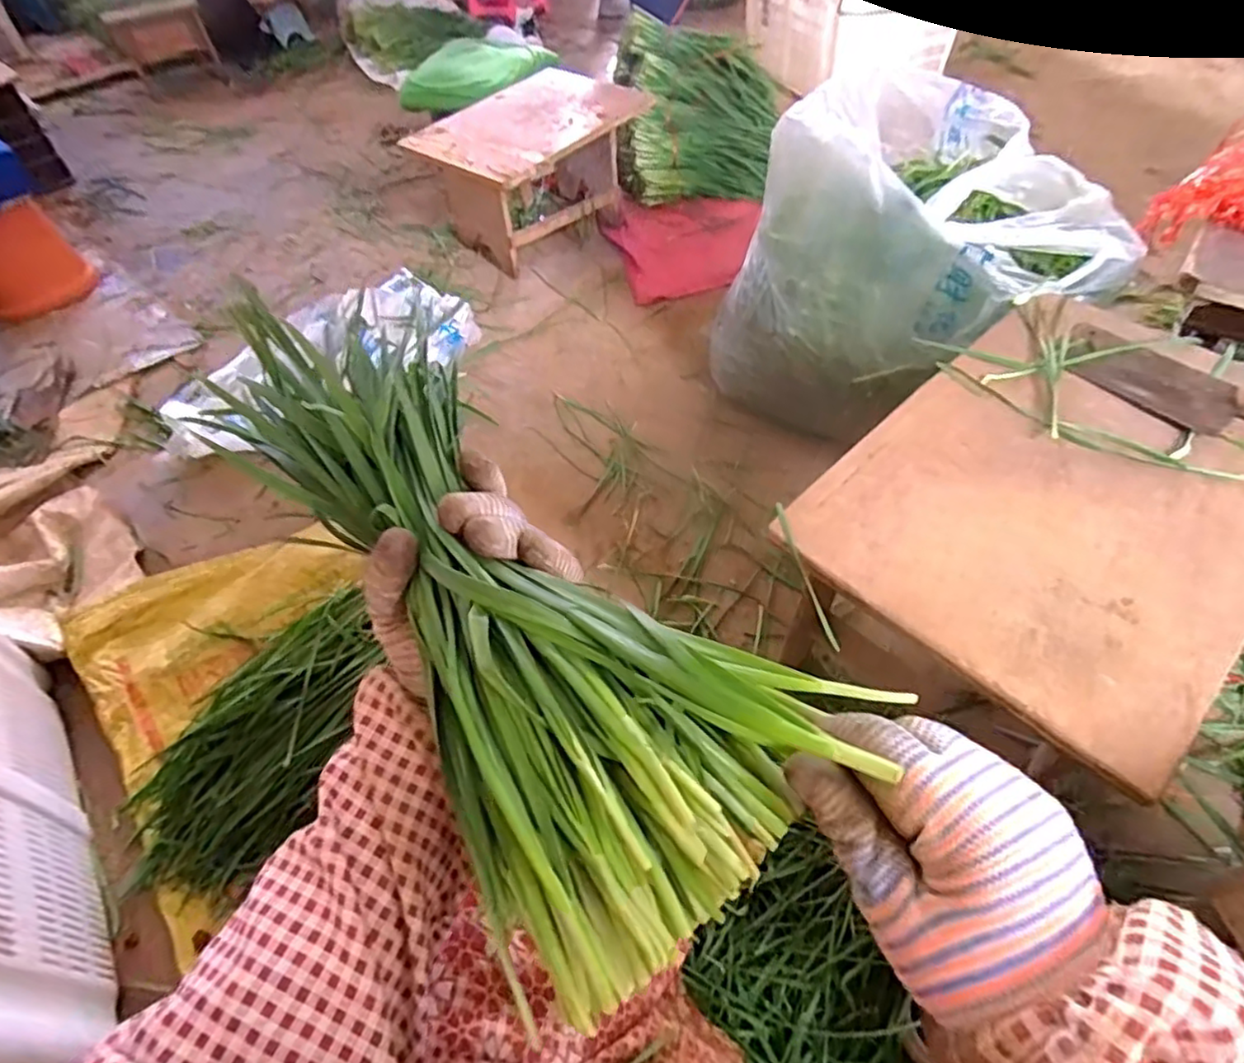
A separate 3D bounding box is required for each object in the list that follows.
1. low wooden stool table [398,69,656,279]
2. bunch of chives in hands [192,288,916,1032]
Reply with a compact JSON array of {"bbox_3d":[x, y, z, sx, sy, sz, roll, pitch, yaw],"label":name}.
[{"bbox_3d":[-0.210,-0.888,1.643,0.387,0.291,0.484,31,60,27],"label":"low wooden stool table"},{"bbox_3d":[-0.069,0.020,0.297,0.134,0.085,0.331,-35,60,-22],"label":"bunch of chives in hands"}]

